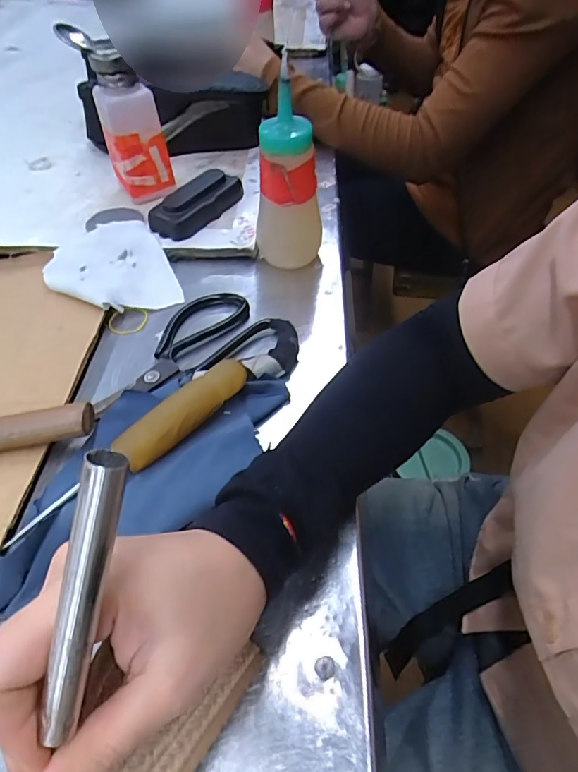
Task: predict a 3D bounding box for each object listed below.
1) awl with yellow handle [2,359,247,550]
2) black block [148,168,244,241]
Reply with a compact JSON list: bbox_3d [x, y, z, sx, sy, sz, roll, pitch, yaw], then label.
[{"bbox_3d":[-0.100,0.037,0.313,0.173,0.025,0.022,-35,58,-26],"label":"awl with yellow handle"},{"bbox_3d":[-0.096,-0.197,0.502,0.041,0.030,0.110,34,57,25],"label":"black block"}]

